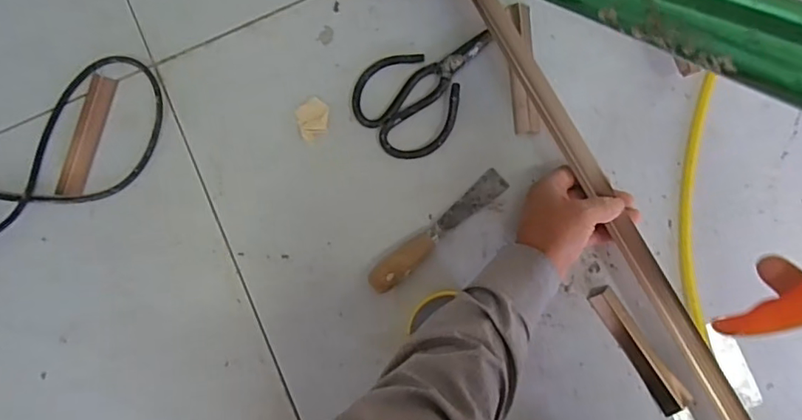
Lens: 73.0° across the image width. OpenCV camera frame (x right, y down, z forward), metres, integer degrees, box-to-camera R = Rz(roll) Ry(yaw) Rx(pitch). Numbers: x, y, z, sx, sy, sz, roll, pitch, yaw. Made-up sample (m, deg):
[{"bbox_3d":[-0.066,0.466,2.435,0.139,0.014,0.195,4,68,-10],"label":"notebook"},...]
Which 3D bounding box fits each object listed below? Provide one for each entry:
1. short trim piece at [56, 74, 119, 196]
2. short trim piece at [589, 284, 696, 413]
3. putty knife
[{"bbox_3d":[-0.337,-0.079,0.579,0.030,0.011,0.132,17,88,3],"label":"short trim piece"},{"bbox_3d":[0.243,0.142,0.552,0.030,0.020,0.144,-33,87,0],"label":"short trim piece"},{"bbox_3d":[0.039,0.021,0.559,0.173,0.019,0.028,-39,87,0],"label":"putty knife"}]

